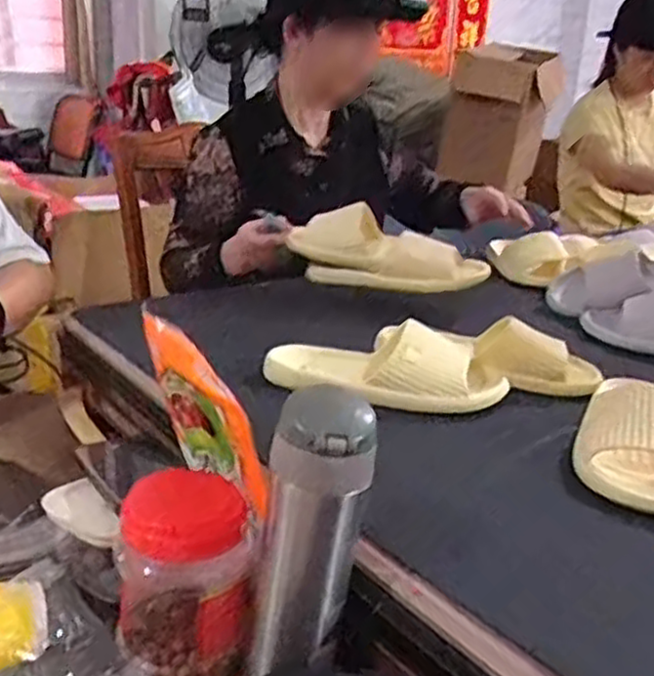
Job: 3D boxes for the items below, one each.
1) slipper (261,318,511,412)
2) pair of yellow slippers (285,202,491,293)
[{"bbox_3d":[0.060,0.026,0.800,0.246,0.060,0.077,9,20,15],"label":"slipper"},{"bbox_3d":[0.089,-0.121,1.077,0.262,0.101,0.085,9,20,15],"label":"pair of yellow slippers"}]

